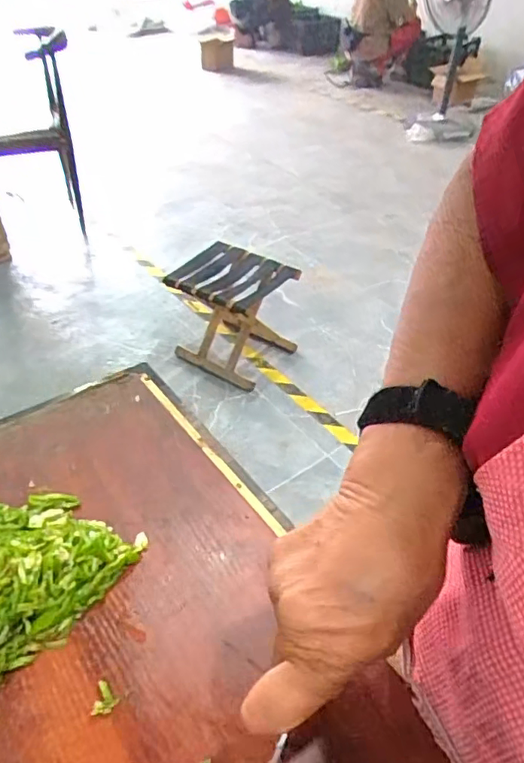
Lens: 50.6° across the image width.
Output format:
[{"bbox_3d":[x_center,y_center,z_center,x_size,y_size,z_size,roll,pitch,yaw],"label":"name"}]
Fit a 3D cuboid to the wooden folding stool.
[{"bbox_3d":[-0.096,-0.209,1.786,0.326,0.347,0.299,23,46,22],"label":"wooden folding stool"}]

